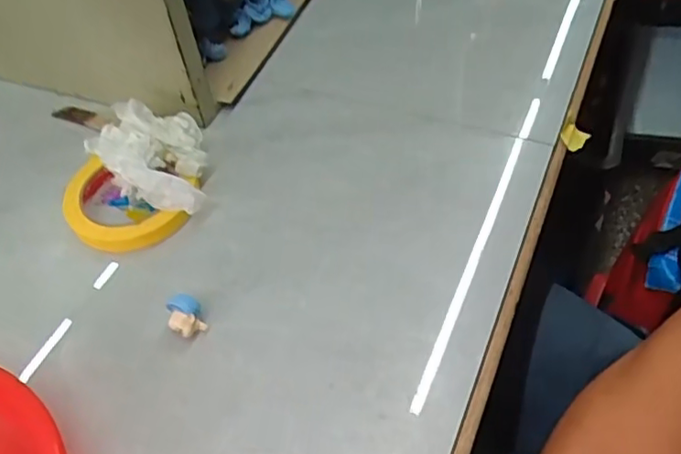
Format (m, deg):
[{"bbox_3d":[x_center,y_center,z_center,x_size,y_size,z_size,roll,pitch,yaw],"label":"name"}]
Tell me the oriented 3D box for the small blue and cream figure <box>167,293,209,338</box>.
[{"bbox_3d":[-0.106,0.061,0.424,0.023,0.026,0.024,-2,52,2],"label":"small blue and cream figure"}]

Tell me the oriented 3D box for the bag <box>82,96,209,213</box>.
[{"bbox_3d":[-0.154,-0.051,0.501,0.087,0.049,0.099,-7,52,-2],"label":"bag"}]

